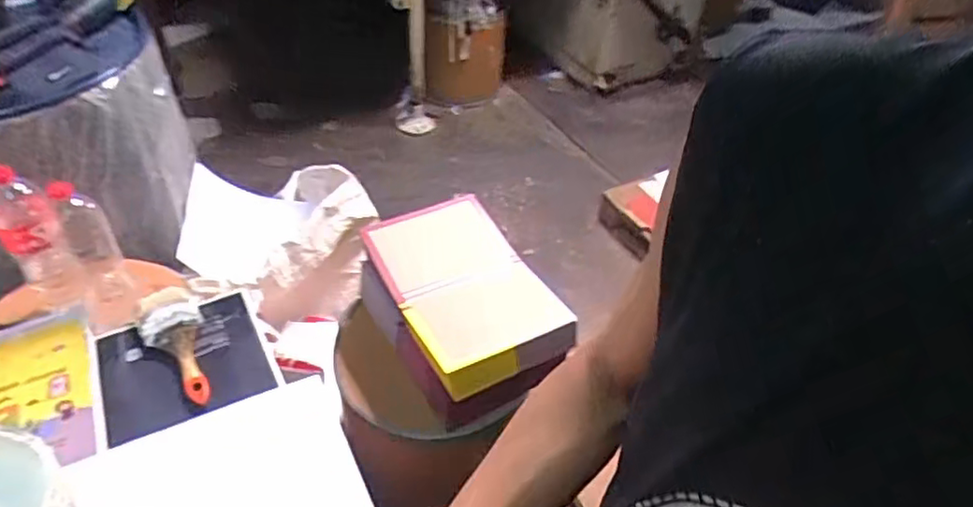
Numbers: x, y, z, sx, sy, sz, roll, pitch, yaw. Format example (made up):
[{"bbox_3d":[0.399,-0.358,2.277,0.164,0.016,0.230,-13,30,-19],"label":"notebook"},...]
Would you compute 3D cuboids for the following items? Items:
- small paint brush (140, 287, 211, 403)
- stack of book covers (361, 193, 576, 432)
[{"bbox_3d":[-0.411,0.123,0.849,0.076,0.026,0.198,-22,49,-26],"label":"small paint brush"},{"bbox_3d":[-0.049,0.083,1.120,0.264,0.167,0.367,-18,48,-23],"label":"stack of book covers"}]

